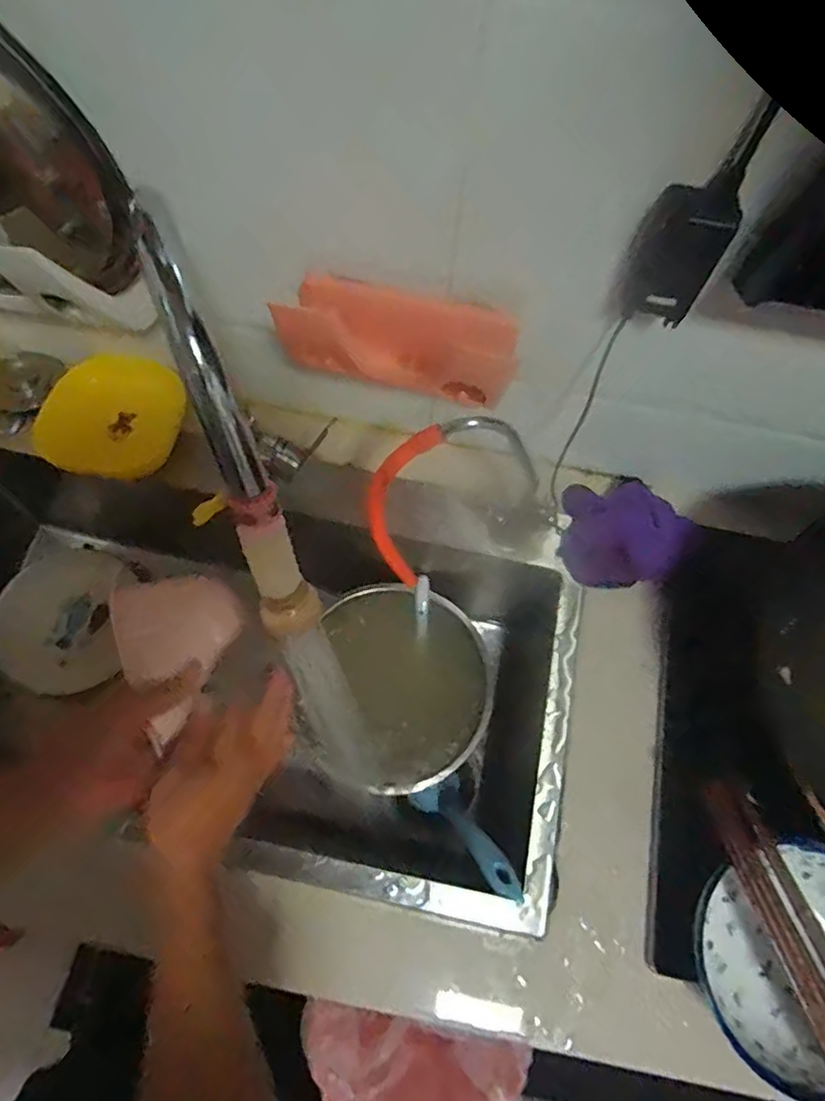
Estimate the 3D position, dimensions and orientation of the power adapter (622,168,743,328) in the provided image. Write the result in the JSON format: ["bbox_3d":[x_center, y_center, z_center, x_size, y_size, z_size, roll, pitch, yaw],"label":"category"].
[{"bbox_3d":[0.177,-0.202,0.404,0.054,0.096,0.030,23,69,7],"label":"power adapter"}]

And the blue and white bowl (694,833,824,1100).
[{"bbox_3d":[0.307,0.325,0.483,0.160,0.065,0.141,-30,72,-13],"label":"blue and white bowl"}]

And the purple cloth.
[{"bbox_3d":[0.224,-0.017,0.640,0.122,0.054,0.100,-8,69,-5],"label":"purple cloth"}]

